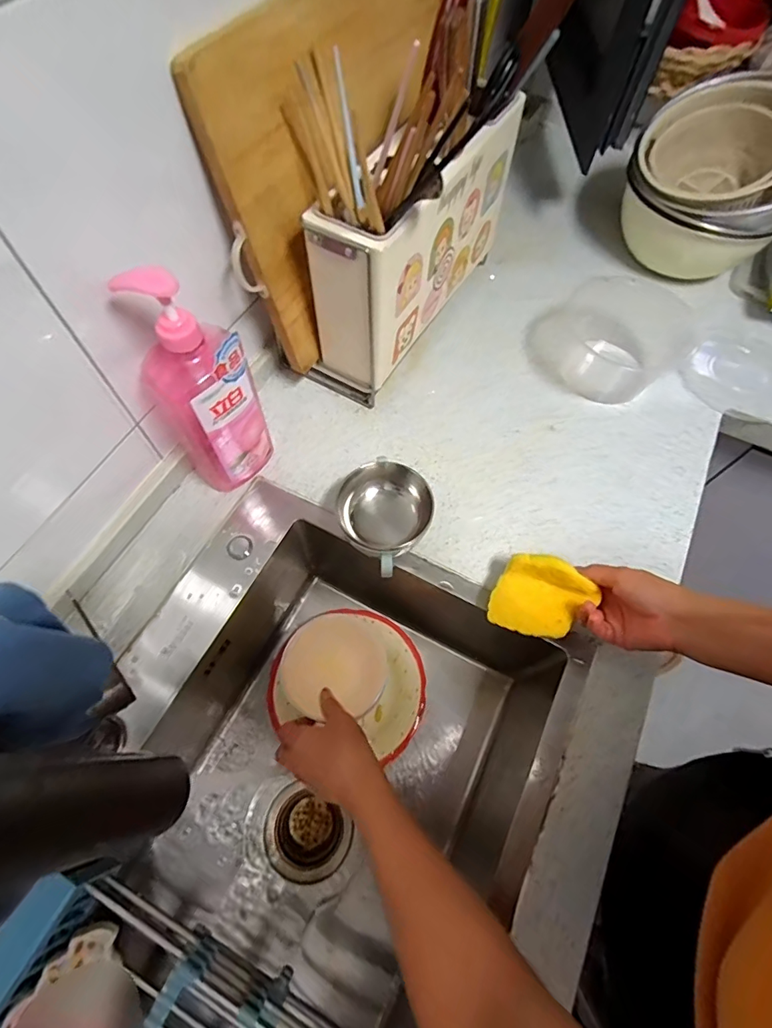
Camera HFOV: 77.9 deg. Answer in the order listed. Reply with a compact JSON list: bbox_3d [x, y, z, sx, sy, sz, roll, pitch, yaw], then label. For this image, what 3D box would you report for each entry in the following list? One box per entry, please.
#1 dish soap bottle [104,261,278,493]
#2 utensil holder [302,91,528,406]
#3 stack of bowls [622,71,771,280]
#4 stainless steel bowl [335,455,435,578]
[{"bbox_3d":[-0.185,-0.126,0.498,0.101,0.268,0.074,-33,69,-16],"label":"dish soap bottle"},{"bbox_3d":[0.043,-0.345,0.627,0.107,0.238,0.354,31,67,13],"label":"utensil holder"},{"bbox_3d":[0.493,-0.489,0.724,0.232,0.207,0.235,34,67,14],"label":"stack of bowls"},{"bbox_3d":[0.000,-0.001,0.550,0.103,0.072,0.108,39,69,16],"label":"stainless steel bowl"}]

